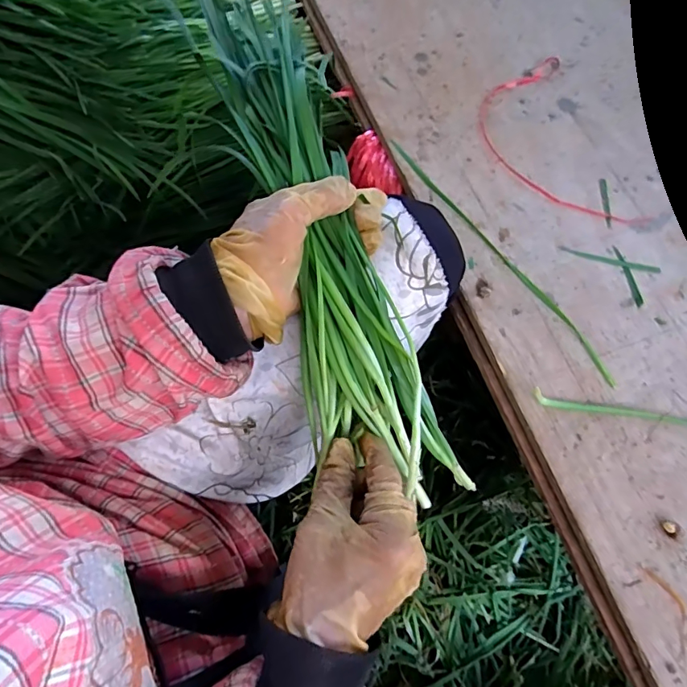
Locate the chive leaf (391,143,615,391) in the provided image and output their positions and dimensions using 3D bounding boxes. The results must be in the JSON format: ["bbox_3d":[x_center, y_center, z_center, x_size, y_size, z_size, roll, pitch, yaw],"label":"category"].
[{"bbox_3d":[0.140,-0.084,0.409,0.016,0.004,0.293,-34,74,-14],"label":"chive leaf"}]

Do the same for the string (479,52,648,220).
[{"bbox_3d":[0.210,-0.201,0.460,0.117,0.004,0.212,-16,71,-8],"label":"string"}]

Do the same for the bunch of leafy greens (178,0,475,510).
[{"bbox_3d":[-0.020,-0.079,0.309,0.085,0.085,0.405,-19,82,-9],"label":"bunch of leafy greens"}]

